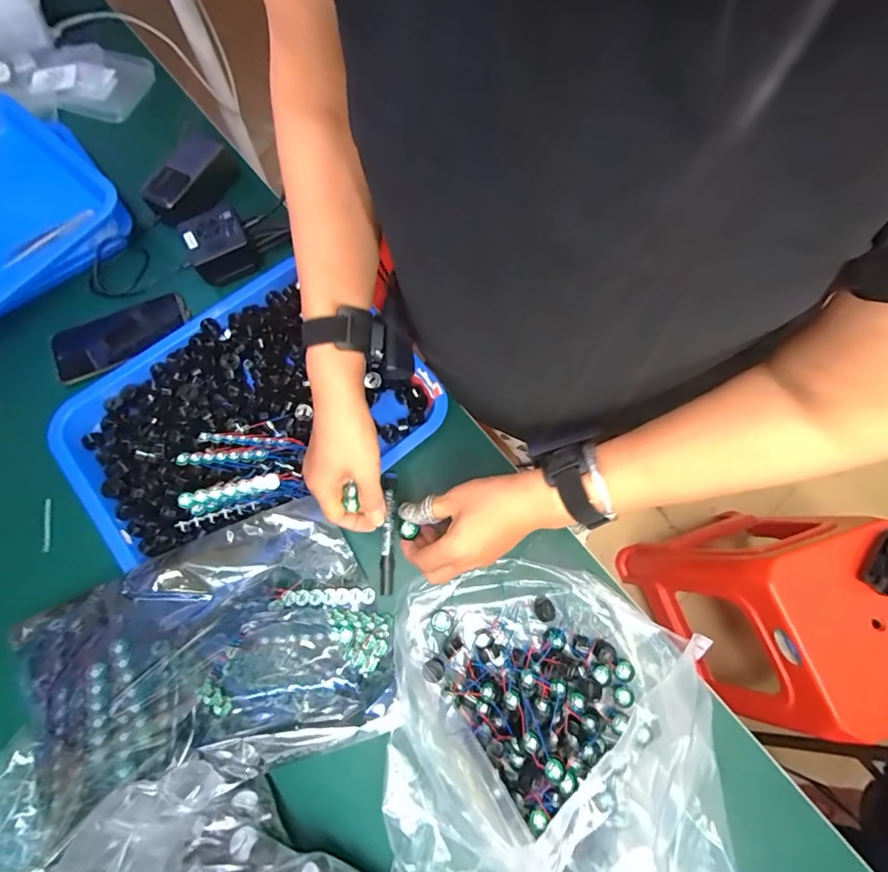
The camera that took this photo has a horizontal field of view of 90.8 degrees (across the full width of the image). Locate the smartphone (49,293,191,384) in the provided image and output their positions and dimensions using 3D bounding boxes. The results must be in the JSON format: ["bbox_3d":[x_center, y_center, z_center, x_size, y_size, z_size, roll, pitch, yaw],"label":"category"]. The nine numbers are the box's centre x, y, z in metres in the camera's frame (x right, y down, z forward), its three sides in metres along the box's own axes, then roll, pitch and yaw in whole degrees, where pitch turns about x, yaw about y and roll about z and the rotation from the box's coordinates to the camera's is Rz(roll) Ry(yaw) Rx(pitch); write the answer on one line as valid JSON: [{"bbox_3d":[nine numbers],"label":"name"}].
[{"bbox_3d":[-0.396,-0.125,0.539,0.153,0.013,0.078,-27,74,-9],"label":"smartphone"}]

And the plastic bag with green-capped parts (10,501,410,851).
[{"bbox_3d":[-0.234,0.215,0.414,0.351,0.052,0.217,-18,73,-6],"label":"plastic bag with green-capped parts"}]

